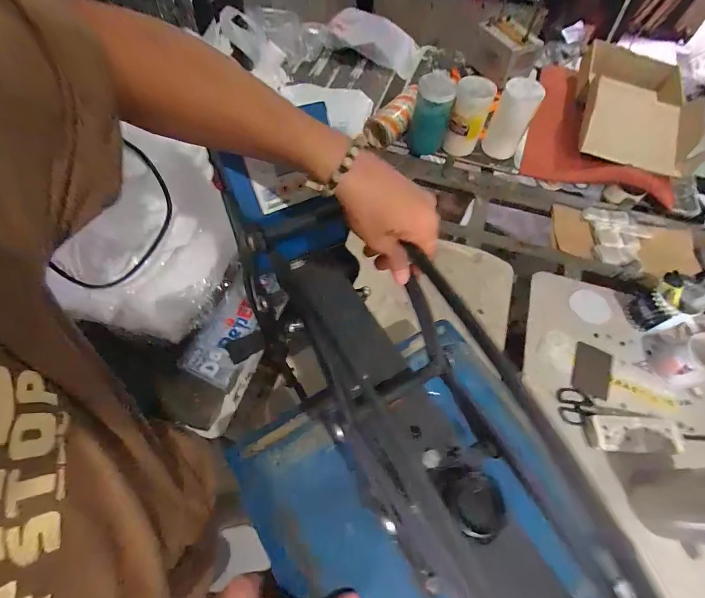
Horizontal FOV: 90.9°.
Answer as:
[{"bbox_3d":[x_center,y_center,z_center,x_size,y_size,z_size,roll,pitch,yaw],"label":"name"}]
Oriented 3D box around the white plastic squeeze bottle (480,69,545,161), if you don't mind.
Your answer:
[{"bbox_3d":[0.415,-0.468,0.910,0.107,0.180,0.096,22,63,9],"label":"white plastic squeeze bottle"}]

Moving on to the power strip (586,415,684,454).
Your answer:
[{"bbox_3d":[0.504,0.241,0.614,0.168,0.023,0.057,3,61,-1],"label":"power strip"}]

